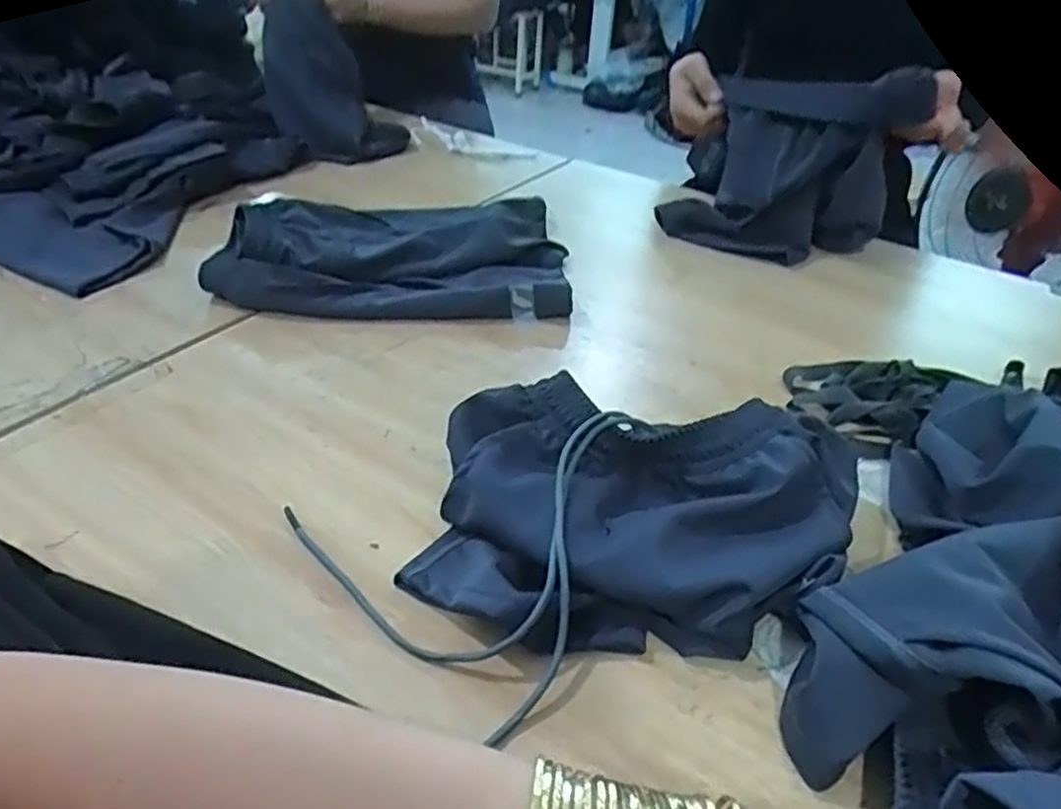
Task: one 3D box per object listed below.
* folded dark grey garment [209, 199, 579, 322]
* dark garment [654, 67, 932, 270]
[{"bbox_3d":[-0.150,-0.167,0.820,0.373,0.071,0.231,-2,36,-5],"label":"folded dark grey garment"},{"bbox_3d":[0.295,-0.274,0.863,0.240,0.207,0.108,21,40,25],"label":"dark garment"}]

